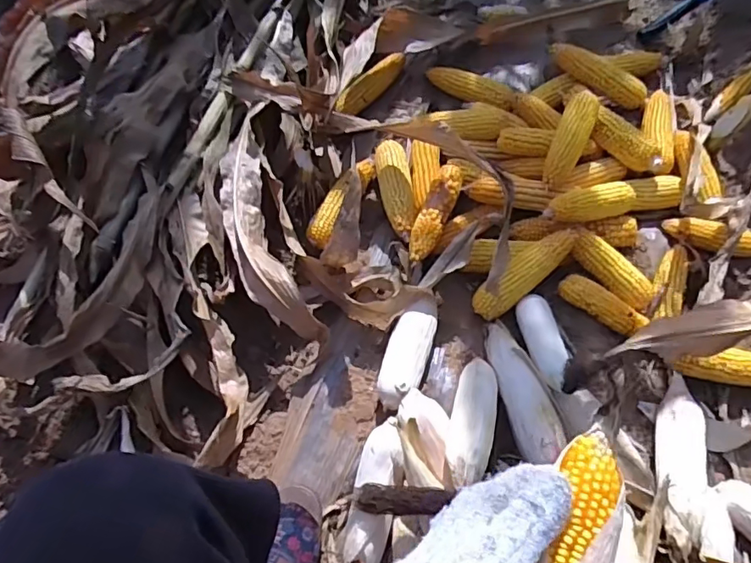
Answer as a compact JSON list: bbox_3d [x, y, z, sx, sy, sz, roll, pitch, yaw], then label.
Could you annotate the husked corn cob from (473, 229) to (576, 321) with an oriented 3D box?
[{"bbox_3d":[0.227,-0.016,0.808,0.186,0.041,0.052,-41,66,-1],"label":"husked corn cob"}]

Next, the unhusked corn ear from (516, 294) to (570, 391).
[{"bbox_3d":[0.237,0.081,0.745,0.042,0.037,0.167,-5,40,1],"label":"unhusked corn ear"}]

